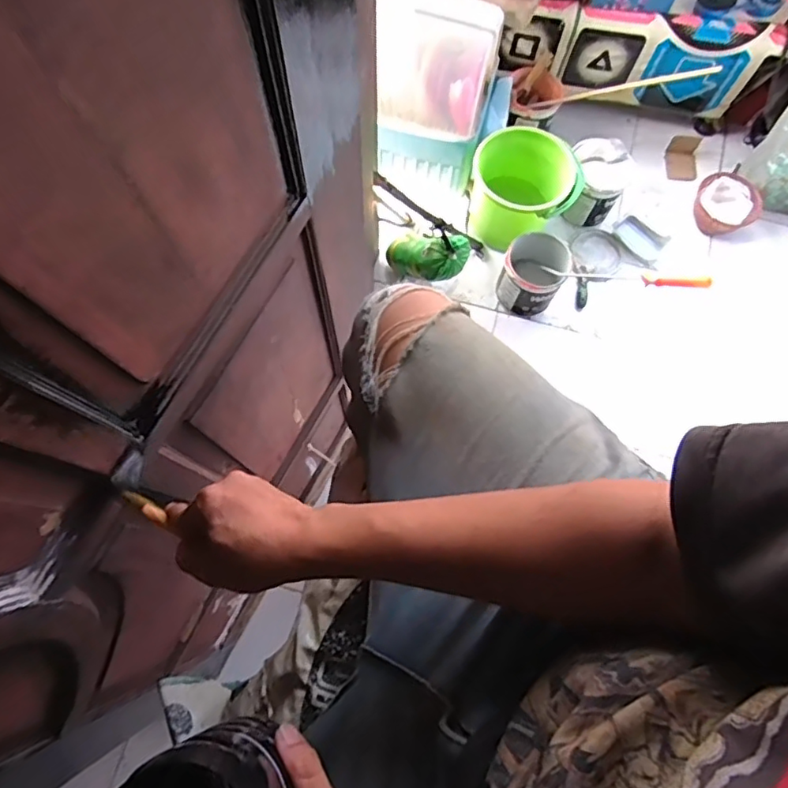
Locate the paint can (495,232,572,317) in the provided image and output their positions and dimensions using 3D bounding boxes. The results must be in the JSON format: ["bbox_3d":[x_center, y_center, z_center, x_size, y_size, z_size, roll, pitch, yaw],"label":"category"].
[{"bbox_3d":[0.397,-0.343,1.641,0.168,0.207,0.158,0,73,-1],"label":"paint can"}]

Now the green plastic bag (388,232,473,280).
[{"bbox_3d":[0.082,-0.383,1.570,0.115,0.350,0.105,-37,115,-11],"label":"green plastic bag"}]

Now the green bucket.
[{"bbox_3d":[0.389,-0.591,1.692,0.299,0.286,0.282,0,73,-1],"label":"green bucket"}]

